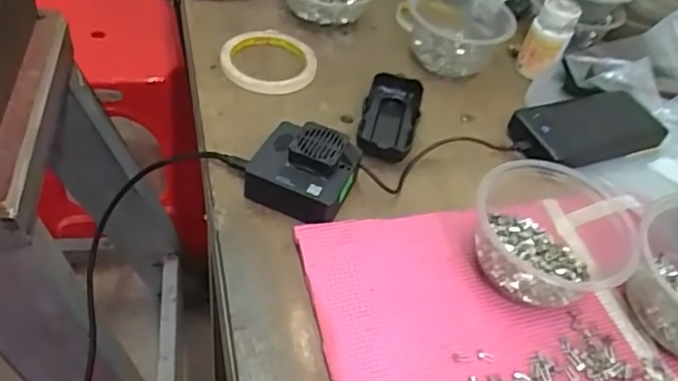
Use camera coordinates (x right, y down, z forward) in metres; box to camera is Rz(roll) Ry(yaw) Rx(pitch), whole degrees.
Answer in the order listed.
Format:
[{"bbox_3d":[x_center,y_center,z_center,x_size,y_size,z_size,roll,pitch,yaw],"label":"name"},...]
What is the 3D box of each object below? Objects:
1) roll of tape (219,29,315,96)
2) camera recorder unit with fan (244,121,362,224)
[{"bbox_3d":[-0.070,-0.135,0.589,0.102,0.020,0.102,6,48,-6],"label":"roll of tape"},{"bbox_3d":[-0.029,-0.016,0.465,0.082,0.044,0.073,23,49,12],"label":"camera recorder unit with fan"}]

